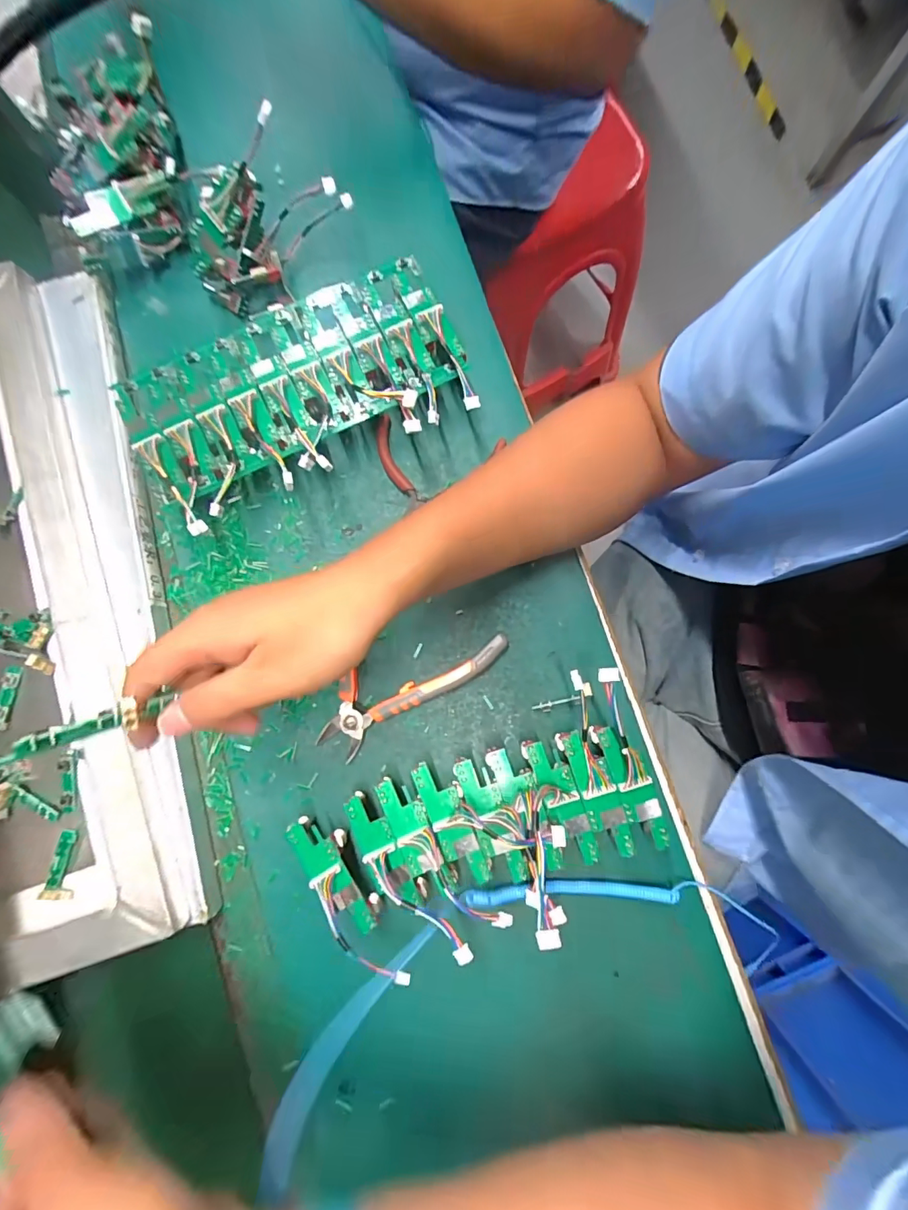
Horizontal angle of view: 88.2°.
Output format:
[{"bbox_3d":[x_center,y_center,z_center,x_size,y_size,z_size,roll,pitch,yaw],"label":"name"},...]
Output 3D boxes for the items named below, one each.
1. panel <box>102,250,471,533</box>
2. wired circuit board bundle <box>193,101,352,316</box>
[{"bbox_3d":[-0.115,-0.158,0.357,0.246,0.043,0.143,-28,80,-4],"label":"panel"},{"bbox_3d":[-0.146,-0.307,0.377,0.074,0.084,0.139,42,85,6],"label":"wired circuit board bundle"}]

